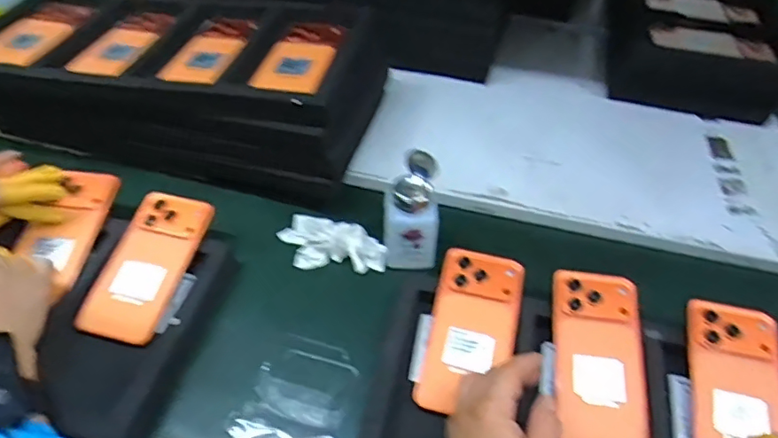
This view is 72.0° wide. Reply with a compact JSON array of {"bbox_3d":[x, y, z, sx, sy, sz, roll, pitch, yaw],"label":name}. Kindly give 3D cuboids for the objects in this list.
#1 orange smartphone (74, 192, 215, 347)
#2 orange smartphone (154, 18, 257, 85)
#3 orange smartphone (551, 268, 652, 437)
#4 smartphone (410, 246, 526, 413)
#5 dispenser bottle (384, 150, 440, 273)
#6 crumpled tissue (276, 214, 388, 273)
[{"bbox_3d":[-0.253,0.046,0.562,0.083,0.009,0.166,13,61,8],"label":"orange smartphone"},{"bbox_3d":[-0.220,-0.206,0.657,0.085,0.016,0.154,9,47,7],"label":"orange smartphone"},{"bbox_3d":[0.196,0.126,0.497,0.080,0.011,0.166,4,63,2],"label":"orange smartphone"},{"bbox_3d":[0.081,0.105,0.515,0.081,0.018,0.161,12,61,8],"label":"smartphone"},{"bbox_3d":[0.024,-0.008,0.564,0.056,0.114,0.055,1,47,-1],"label":"dispenser bottle"},{"bbox_3d":[-0.067,0.028,0.610,0.126,0.028,0.070,26,51,21],"label":"crumpled tissue"}]

